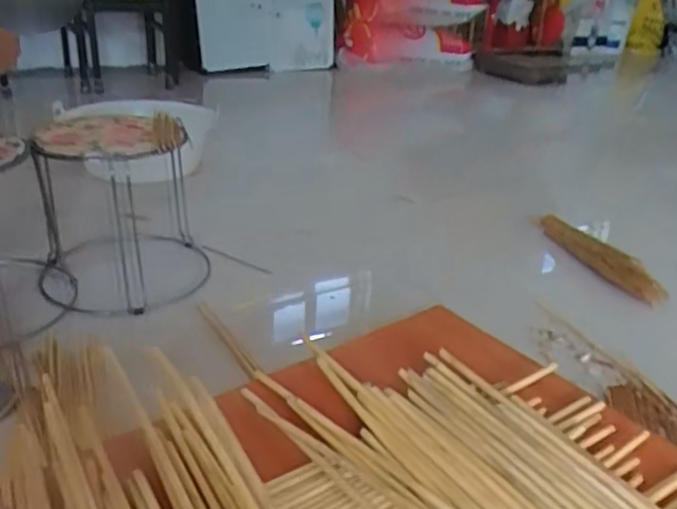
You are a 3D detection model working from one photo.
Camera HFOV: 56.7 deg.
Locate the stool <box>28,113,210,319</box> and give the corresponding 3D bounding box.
[{"bbox_3d":[-0.466,-0.107,1.320,0.301,0.355,0.358,-8,29,-20],"label":"stool"}]

